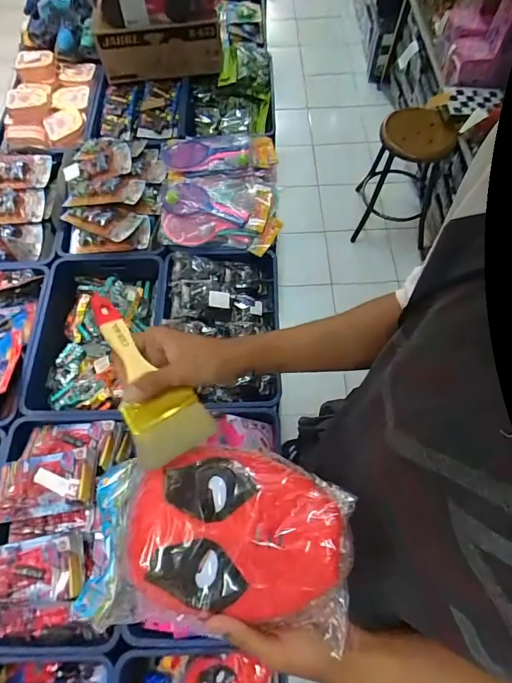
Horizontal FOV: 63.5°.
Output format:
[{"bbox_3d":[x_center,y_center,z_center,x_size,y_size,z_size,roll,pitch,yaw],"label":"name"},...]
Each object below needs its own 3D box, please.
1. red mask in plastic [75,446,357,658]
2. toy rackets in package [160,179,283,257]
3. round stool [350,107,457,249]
[{"bbox_3d":[-0.039,0.175,0.377,0.235,0.076,0.153,3,65,2],"label":"red mask in plastic"},{"bbox_3d":[-0.139,-0.486,1.523,0.433,0.032,0.304,4,65,2],"label":"toy rackets in package"},{"bbox_3d":[0.591,-0.676,1.668,0.278,0.467,0.332,8,65,4],"label":"round stool"}]

